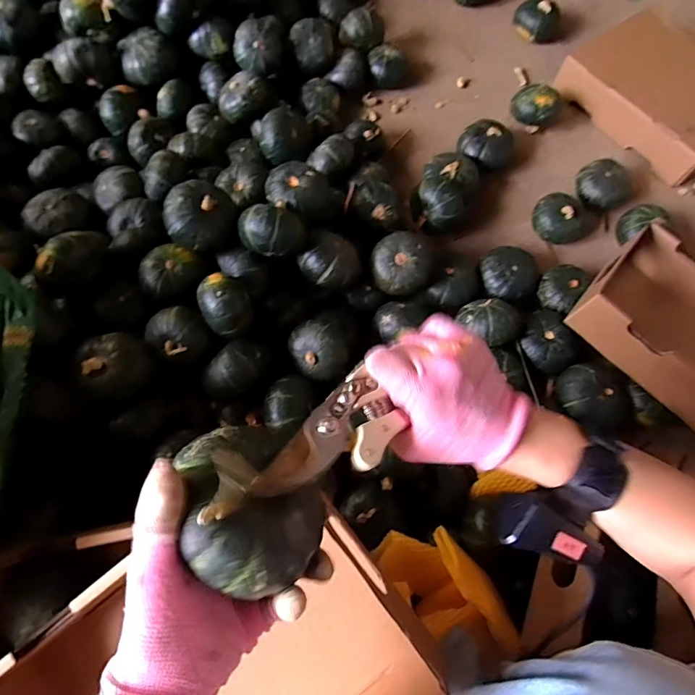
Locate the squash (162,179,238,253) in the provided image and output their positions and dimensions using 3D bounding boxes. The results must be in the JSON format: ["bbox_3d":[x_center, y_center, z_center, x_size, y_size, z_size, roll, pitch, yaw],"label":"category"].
[{"bbox_3d":[-0.186,-0.163,0.572,0.085,0.073,0.074,-22,72,-8],"label":"squash"}]

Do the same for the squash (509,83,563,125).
[{"bbox_3d":[0.340,-0.442,0.792,0.080,0.076,0.077,0,70,-1],"label":"squash"}]

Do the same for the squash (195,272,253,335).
[{"bbox_3d":[-0.148,-0.051,0.535,0.061,0.052,0.067,-21,72,-8],"label":"squash"}]

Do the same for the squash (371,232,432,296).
[{"bbox_3d":[0.075,-0.117,0.636,0.081,0.052,0.084,0,70,-1],"label":"squash"}]

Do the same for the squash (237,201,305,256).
[{"bbox_3d":[-0.096,-0.148,0.570,0.075,0.076,0.058,-33,74,-12],"label":"squash"}]

